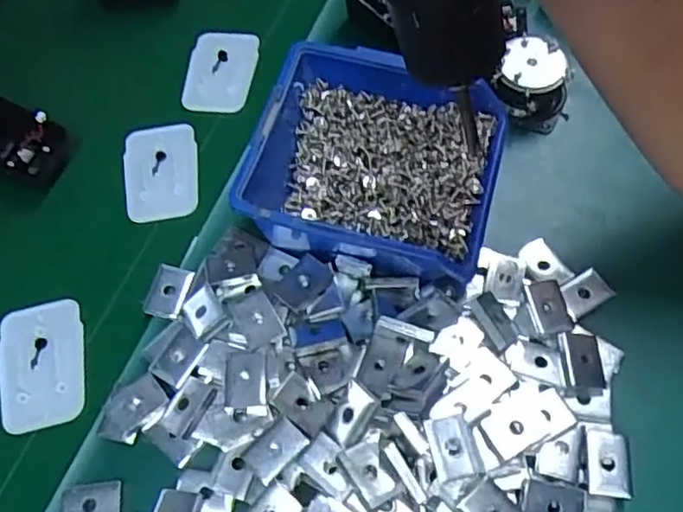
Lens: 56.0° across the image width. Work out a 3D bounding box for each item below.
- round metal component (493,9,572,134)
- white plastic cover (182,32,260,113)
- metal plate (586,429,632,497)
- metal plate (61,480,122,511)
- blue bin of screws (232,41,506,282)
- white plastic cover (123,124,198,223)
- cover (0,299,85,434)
[{"bbox_3d":[0.117,-0.107,0.391,0.045,0.046,0.046,-1,62,3],"label":"round metal component"},{"bbox_3d":[-0.081,-0.126,0.431,0.045,0.005,0.065,4,62,5],"label":"white plastic cover"},{"bbox_3d":[0.122,0.094,0.294,0.016,0.005,0.031,5,63,6],"label":"metal plate"},{"bbox_3d":[-0.117,0.115,0.296,0.028,0.004,0.021,-7,62,-1],"label":"metal plate"},{"bbox_3d":[0.017,-0.042,0.342,0.122,0.066,0.113,10,63,8],"label":"blue bin of screws"},{"bbox_3d":[-0.112,-0.052,0.396,0.045,0.010,0.065,-8,62,-1],"label":"white plastic cover"},{"bbox_3d":[-0.160,0.057,0.343,0.045,0.006,0.069,-13,62,-4],"label":"cover"}]

